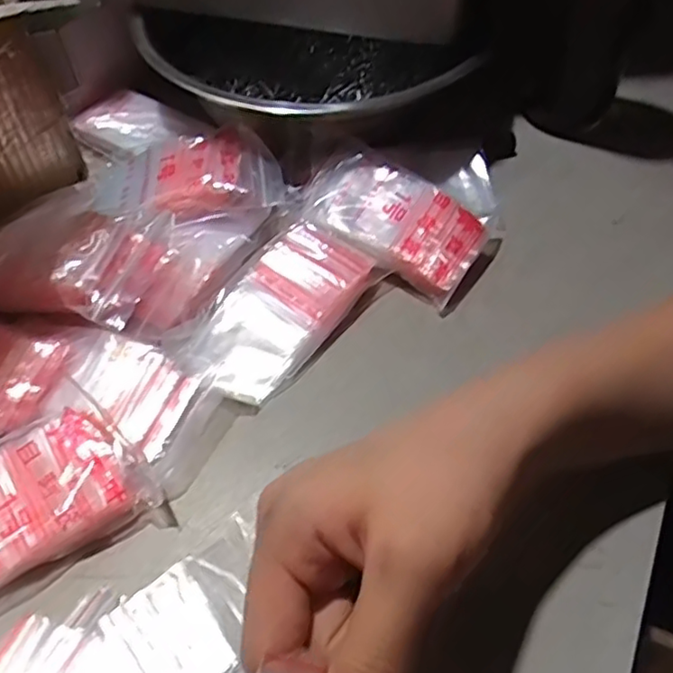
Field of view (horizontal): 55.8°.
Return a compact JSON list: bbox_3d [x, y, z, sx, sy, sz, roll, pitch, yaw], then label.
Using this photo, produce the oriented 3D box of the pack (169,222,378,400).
[{"bbox_3d":[-0.031,-0.018,0.354,0.060,0.023,0.116,29,60,19],"label":"pack"}]

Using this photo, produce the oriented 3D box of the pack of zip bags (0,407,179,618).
[{"bbox_3d":[-0.145,0.078,0.278,0.121,0.024,0.070,-27,59,-18],"label":"pack of zip bags"}]

